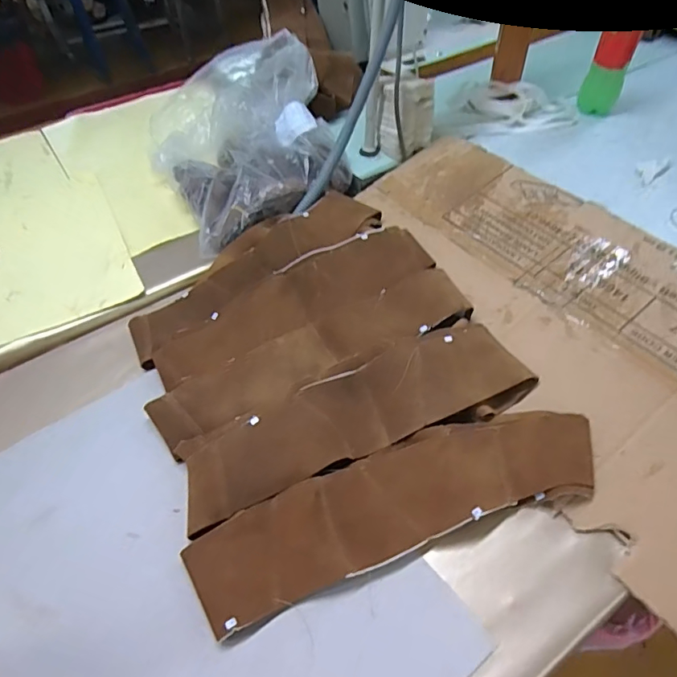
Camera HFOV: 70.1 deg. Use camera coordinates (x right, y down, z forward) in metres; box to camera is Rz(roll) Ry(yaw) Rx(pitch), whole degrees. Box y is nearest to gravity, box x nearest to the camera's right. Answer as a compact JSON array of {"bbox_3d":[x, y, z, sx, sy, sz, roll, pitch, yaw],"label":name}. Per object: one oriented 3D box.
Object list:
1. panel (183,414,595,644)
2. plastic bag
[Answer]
[{"bbox_3d":[0.054,0.136,0.409,0.349,0.017,0.088,-17,50,-9],"label":"panel"},{"bbox_3d":[-0.150,-0.324,0.721,0.259,0.124,0.405,-24,55,-15],"label":"plastic bag"}]

